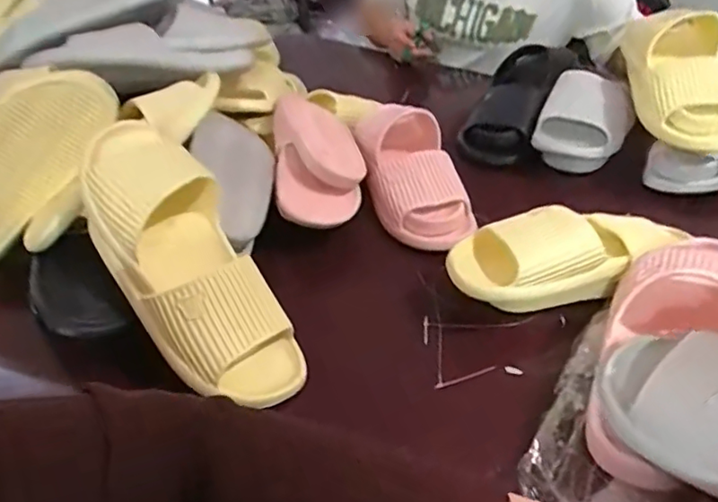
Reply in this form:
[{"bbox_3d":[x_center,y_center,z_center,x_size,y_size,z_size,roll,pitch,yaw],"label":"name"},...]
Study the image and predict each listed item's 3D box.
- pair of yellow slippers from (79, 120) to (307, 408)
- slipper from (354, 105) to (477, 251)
[{"bbox_3d":[-0.156,0.010,0.540,0.114,0.094,0.290,-30,83,-29],"label":"pair of yellow slippers"},{"bbox_3d":[0.064,-0.101,0.765,0.121,0.080,0.228,-6,40,-5],"label":"slipper"}]

